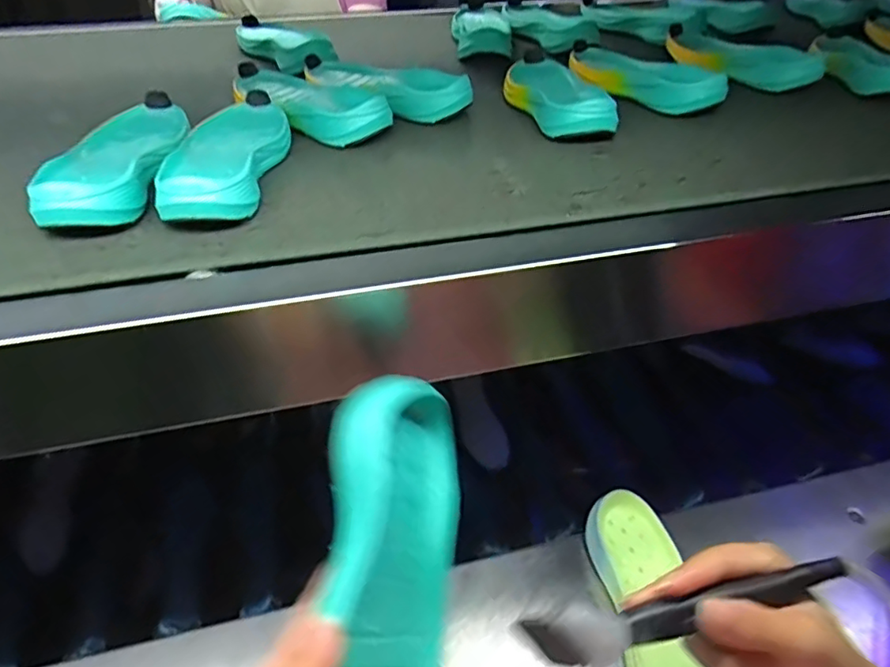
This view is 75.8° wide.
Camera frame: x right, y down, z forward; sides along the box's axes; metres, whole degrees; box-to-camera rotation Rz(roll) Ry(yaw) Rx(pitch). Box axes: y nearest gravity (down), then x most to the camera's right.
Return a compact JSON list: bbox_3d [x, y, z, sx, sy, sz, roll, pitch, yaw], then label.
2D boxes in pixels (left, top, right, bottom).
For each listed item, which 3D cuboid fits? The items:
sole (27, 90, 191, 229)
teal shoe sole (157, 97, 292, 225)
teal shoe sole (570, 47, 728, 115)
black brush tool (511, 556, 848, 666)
[{"bbox_3d":[-0.276,-0.152,0.490,0.086,0.039,0.209,-7,41,-9],"label":"sole"},{"bbox_3d":[-0.188,-0.154,0.494,0.085,0.040,0.213,-2,40,-4],"label":"teal shoe sole"},{"bbox_3d":[0.233,-0.311,0.698,0.104,0.040,0.221,-26,47,-29],"label":"teal shoe sole"},{"bbox_3d":[0.119,0.135,0.281,0.169,0.023,0.019,-9,41,-11],"label":"black brush tool"}]

